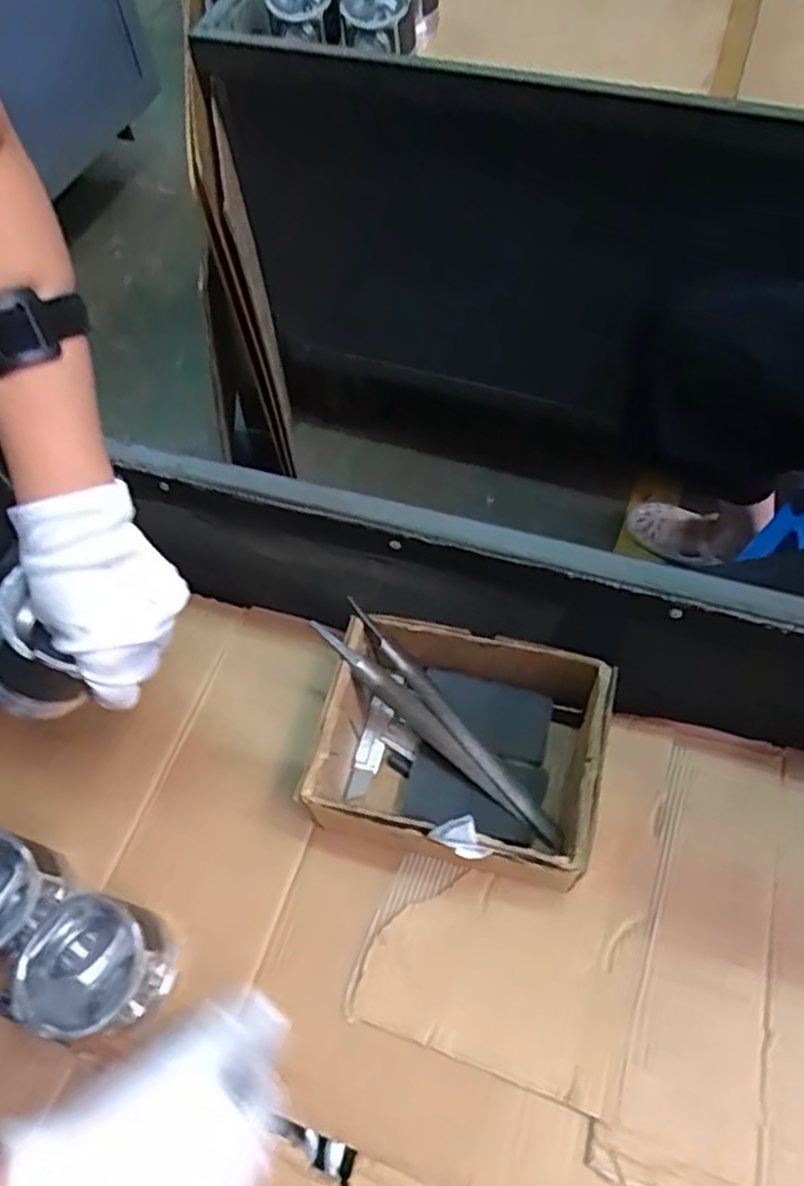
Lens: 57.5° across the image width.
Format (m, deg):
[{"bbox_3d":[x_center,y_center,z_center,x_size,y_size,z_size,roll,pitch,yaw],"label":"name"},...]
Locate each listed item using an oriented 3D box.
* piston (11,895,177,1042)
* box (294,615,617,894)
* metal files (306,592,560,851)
[{"bbox_3d":[-0.203,0.263,0.510,0.075,0.100,0.081,-2,60,3],"label":"piston"},{"bbox_3d":[0.041,0.118,0.555,0.203,0.102,0.156,10,61,10],"label":"box"},{"bbox_3d":[0.032,0.101,0.559,0.237,0.019,0.039,44,70,0],"label":"metal files"}]

